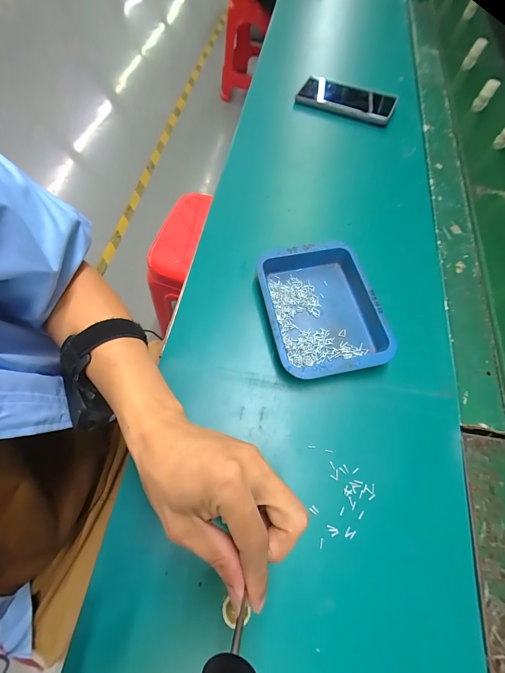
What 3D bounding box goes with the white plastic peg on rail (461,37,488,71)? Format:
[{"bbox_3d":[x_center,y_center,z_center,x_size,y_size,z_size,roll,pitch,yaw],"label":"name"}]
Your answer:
[{"bbox_3d":[0.429,-0.547,0.569,0.022,0.052,0.019,31,69,10],"label":"white plastic peg on rail"}]

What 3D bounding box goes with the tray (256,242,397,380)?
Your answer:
[{"bbox_3d":[0.074,-0.031,0.323,0.119,0.031,0.154,-11,68,-8],"label":"tray"}]

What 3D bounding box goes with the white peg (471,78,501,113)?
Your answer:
[{"bbox_3d":[0.400,-0.414,0.502,0.022,0.045,0.015,34,69,11],"label":"white peg"}]

